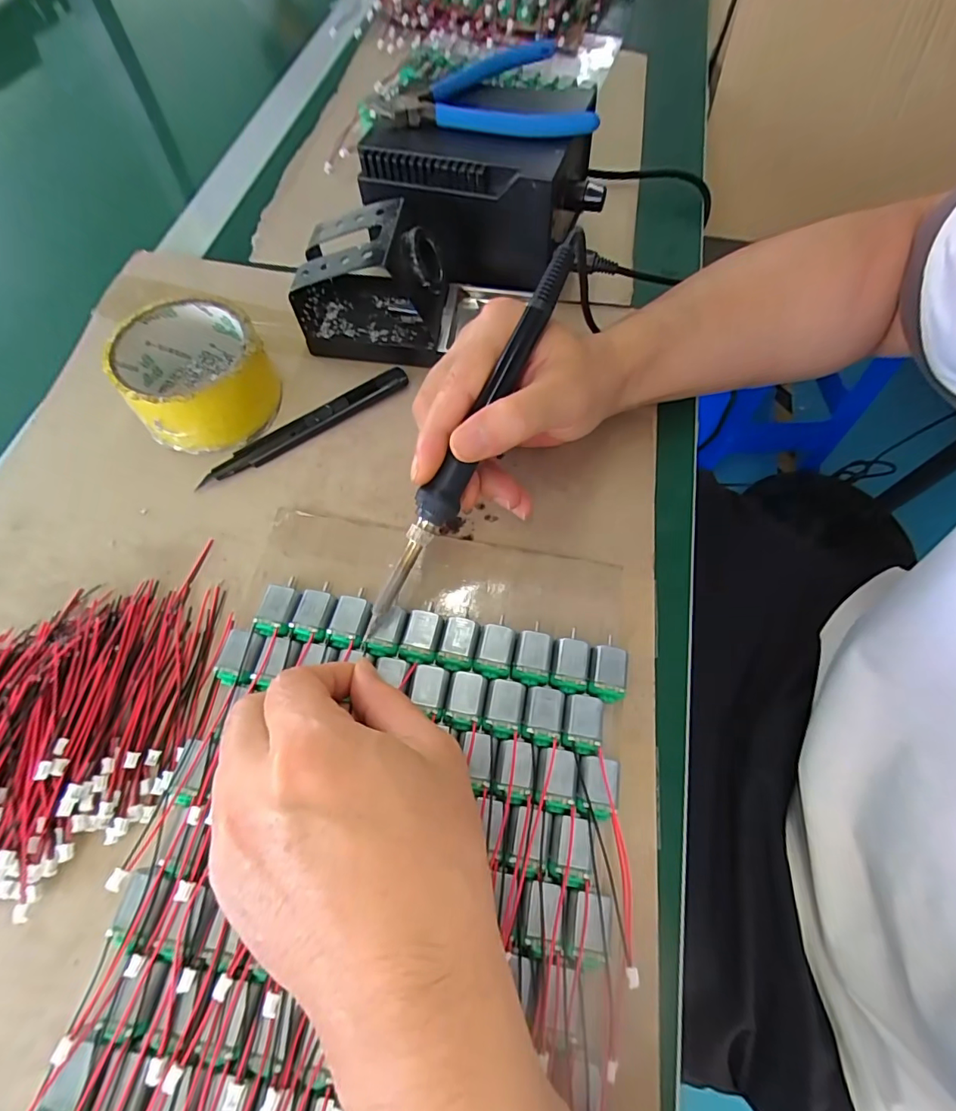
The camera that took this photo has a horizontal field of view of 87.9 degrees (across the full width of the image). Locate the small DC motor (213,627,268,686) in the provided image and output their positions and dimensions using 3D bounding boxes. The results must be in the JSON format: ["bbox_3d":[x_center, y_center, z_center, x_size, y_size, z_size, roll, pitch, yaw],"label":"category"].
[{"bbox_3d":[-0.120,0.053,0.255,0.019,0.016,0.027,4,65,0],"label":"small DC motor"}]

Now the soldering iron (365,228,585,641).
[{"bbox_3d":[-0.001,-0.060,0.242,0.018,0.019,0.220,28,92,11],"label":"soldering iron"}]

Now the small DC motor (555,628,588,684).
[{"bbox_3d":[0.048,0.054,0.260,0.015,0.018,0.025,11,66,4],"label":"small DC motor"}]

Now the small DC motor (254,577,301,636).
[{"bbox_3d":[-0.105,0.029,0.266,0.018,0.015,0.031,8,65,2],"label":"small DC motor"}]

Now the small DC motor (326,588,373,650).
[{"bbox_3d":[-0.066,0.034,0.265,0.018,0.015,0.033,13,66,4],"label":"small DC motor"}]

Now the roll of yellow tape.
[{"bbox_3d":[-0.177,-0.115,0.313,0.083,0.045,0.085,1,65,-1],"label":"roll of yellow tape"}]

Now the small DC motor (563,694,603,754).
[{"bbox_3d":[0.051,0.084,0.246,0.017,0.017,0.027,10,66,3],"label":"small DC motor"}]

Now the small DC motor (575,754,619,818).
[{"bbox_3d":[0.055,0.109,0.234,0.018,0.016,0.025,10,66,3],"label":"small DC motor"}]

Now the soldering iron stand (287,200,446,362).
[{"bbox_3d":[-0.070,-0.183,0.335,0.094,0.074,0.071,7,65,2],"label":"soldering iron stand"}]

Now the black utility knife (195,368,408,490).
[{"bbox_3d":[-0.109,-0.084,0.321,0.142,0.008,0.017,-32,70,-15],"label":"black utility knife"}]

